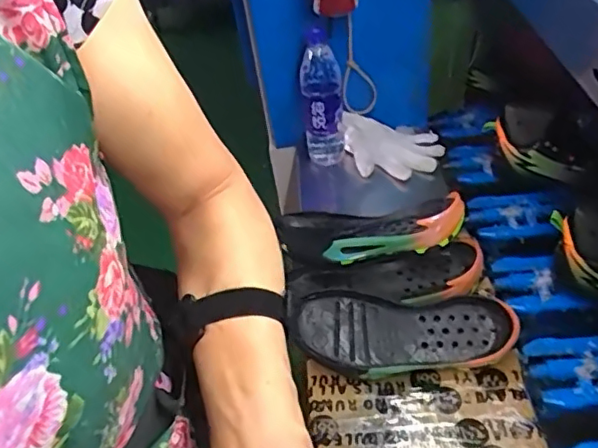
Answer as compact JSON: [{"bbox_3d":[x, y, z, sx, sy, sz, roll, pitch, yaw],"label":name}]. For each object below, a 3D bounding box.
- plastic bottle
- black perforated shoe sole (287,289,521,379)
[{"bbox_3d":[0.039,-0.198,0.947,0.073,0.217,0.060,1,45,2],"label":"plastic bottle"},{"bbox_3d":[0.116,0.130,0.676,0.236,0.045,0.093,2,71,9],"label":"black perforated shoe sole"}]

